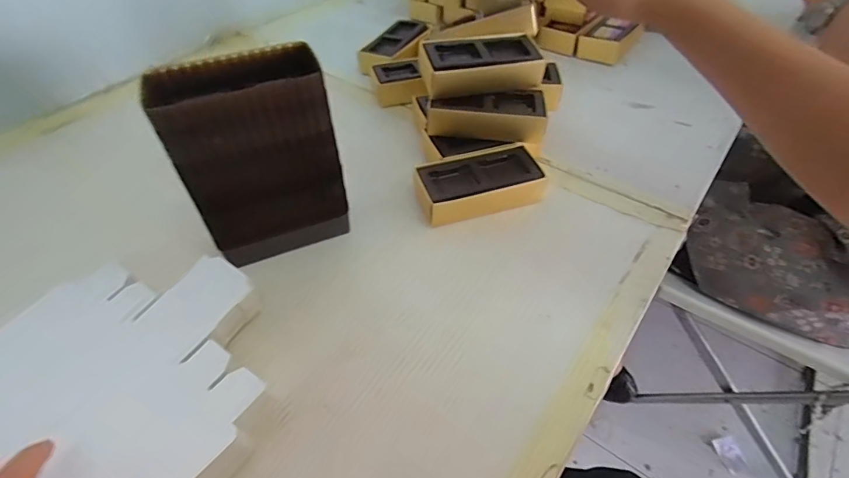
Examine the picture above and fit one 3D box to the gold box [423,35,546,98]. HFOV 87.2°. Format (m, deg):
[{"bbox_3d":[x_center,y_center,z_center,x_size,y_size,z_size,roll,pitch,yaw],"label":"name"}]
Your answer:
[{"bbox_3d":[0.057,-0.174,0.446,0.121,0.033,0.058,-10,48,-8],"label":"gold box"}]

